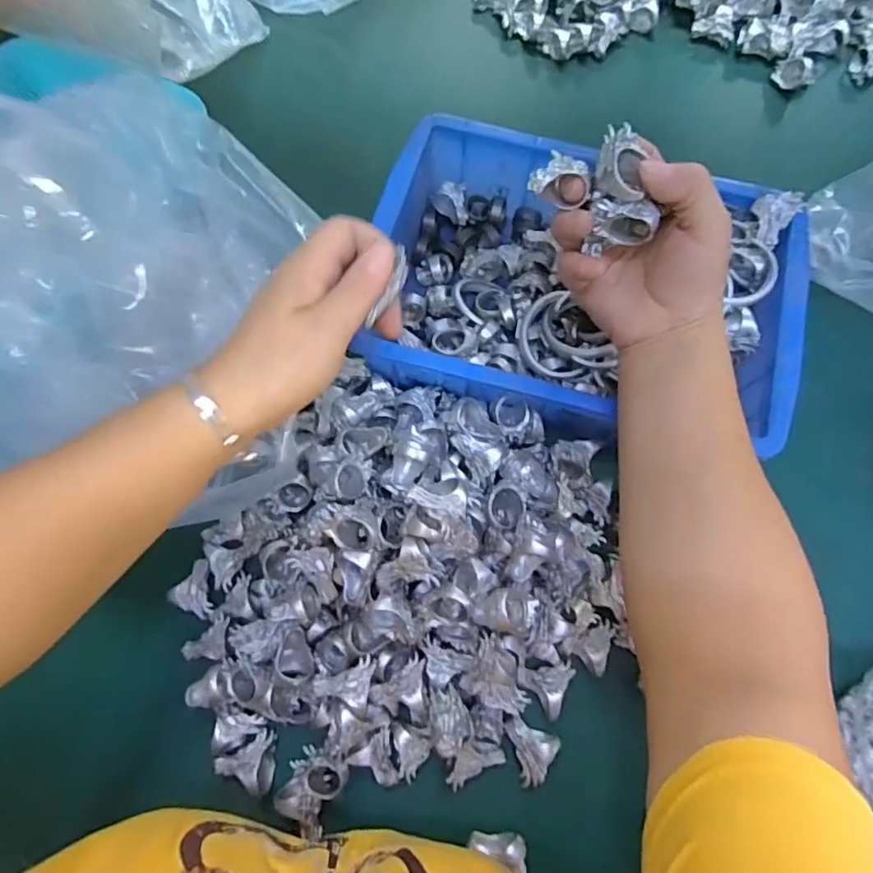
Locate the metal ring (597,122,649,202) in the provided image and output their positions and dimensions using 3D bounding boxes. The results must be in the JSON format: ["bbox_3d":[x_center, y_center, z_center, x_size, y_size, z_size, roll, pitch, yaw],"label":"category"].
[{"bbox_3d":[0.095,-0.140,0.287,0.025,0.016,0.034,4,103,-12],"label":"metal ring"}]

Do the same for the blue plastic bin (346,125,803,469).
[{"bbox_3d":[0.105,-0.109,0.429,0.300,0.091,0.209,17,73,6],"label":"blue plastic bin"}]

